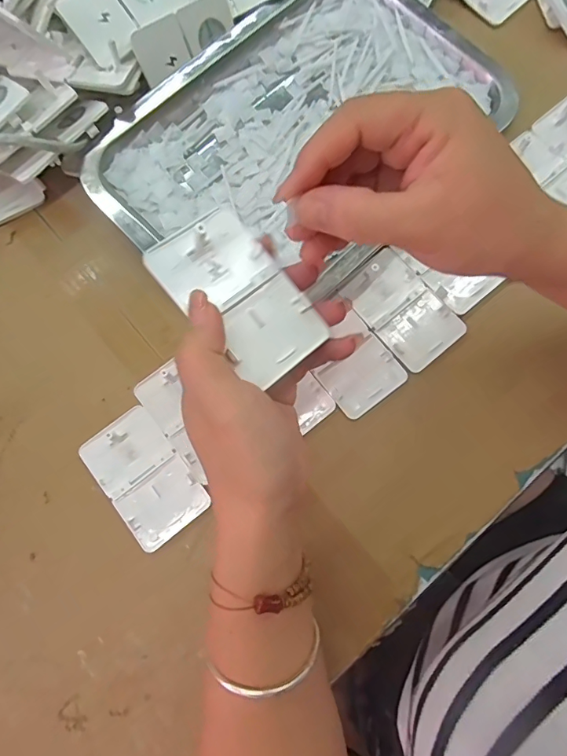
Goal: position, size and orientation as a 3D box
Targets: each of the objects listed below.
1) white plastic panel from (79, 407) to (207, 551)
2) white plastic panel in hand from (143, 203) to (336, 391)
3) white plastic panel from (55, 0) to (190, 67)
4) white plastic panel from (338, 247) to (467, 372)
[{"bbox_3d":[-0.094,0.065,0.302,0.051,0.005,0.086,-38,80,-8],"label":"white plastic panel"},{"bbox_3d":[-0.021,-0.040,0.221,0.051,0.005,0.084,-41,92,-19],"label":"white plastic panel in hand"},{"bbox_3d":[-0.119,-0.279,0.336,0.086,0.007,0.050,-40,104,-6],"label":"white plastic panel"},{"bbox_3d":[0.086,-0.050,0.328,0.053,0.004,0.085,-39,80,-8],"label":"white plastic panel"}]

